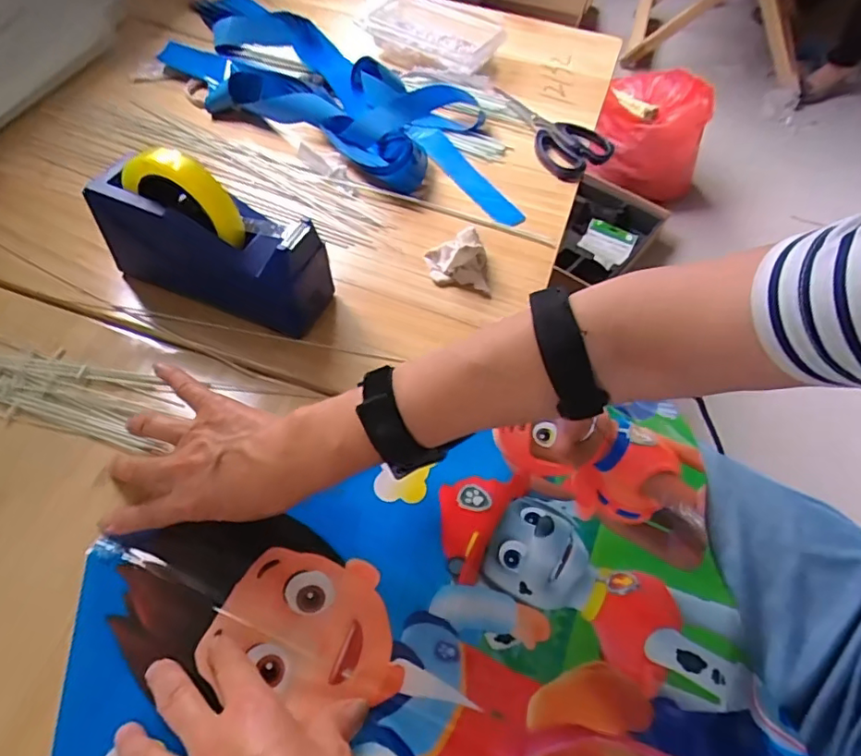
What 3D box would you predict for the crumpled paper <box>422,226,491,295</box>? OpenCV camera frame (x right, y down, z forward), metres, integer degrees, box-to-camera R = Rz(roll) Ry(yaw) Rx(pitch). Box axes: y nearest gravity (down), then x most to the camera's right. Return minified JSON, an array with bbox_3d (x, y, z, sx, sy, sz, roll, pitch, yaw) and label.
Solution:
[{"bbox_3d":[0.030,-0.122,0.572,0.062,0.034,0.071,-3,56,-7],"label":"crumpled paper"}]

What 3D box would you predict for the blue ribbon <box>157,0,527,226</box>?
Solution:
[{"bbox_3d":[-0.136,-0.377,0.723,0.618,0.046,0.222,36,60,18],"label":"blue ribbon"}]

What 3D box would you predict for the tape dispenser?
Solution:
[{"bbox_3d":[-0.199,-0.126,0.502,0.201,0.130,0.065,19,57,8],"label":"tape dispenser"}]

